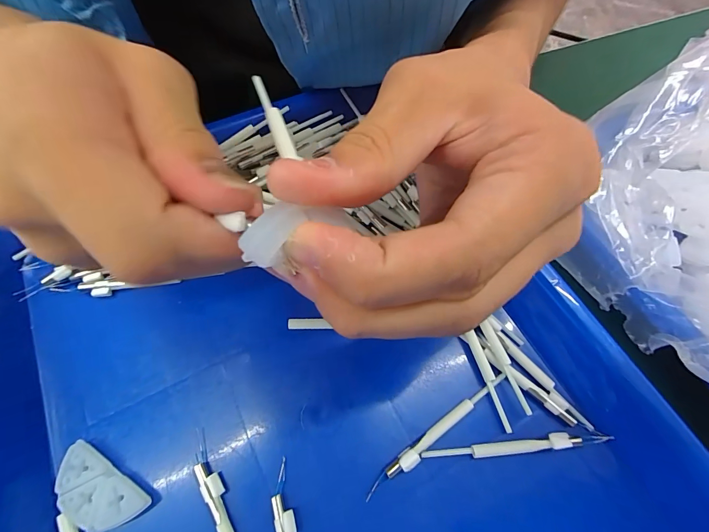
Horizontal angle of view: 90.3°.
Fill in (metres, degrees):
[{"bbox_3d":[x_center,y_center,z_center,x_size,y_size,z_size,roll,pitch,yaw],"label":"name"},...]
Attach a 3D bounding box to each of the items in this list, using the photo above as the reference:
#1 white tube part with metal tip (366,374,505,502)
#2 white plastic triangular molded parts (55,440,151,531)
[{"bbox_3d":[0.037,0.071,0.153,0.078,0.006,0.007,-34,71,-17],"label":"white tube part with metal tip"},{"bbox_3d":[-0.102,0.090,0.139,0.038,0.009,0.021,32,67,12],"label":"white plastic triangular molded parts"}]

